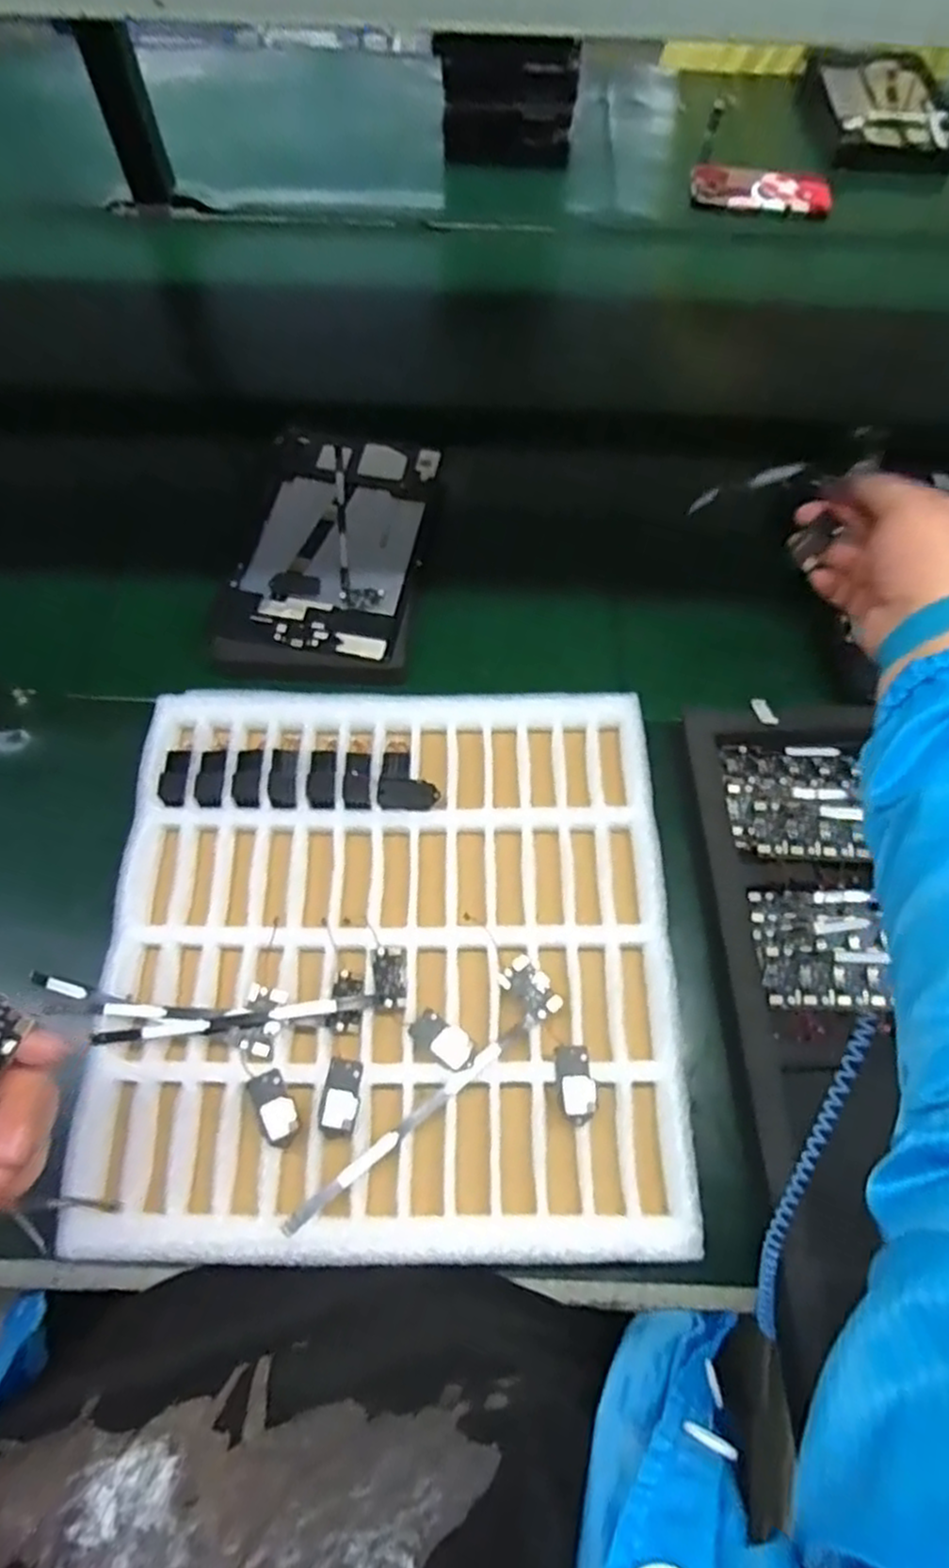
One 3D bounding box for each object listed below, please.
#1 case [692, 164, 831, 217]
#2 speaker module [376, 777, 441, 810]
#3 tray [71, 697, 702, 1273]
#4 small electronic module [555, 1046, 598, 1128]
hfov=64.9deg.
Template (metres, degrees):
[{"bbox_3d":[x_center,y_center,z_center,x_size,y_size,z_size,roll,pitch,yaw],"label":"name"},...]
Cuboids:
[{"bbox_3d":[0.347,-0.721,0.906,0.166,0.013,0.062,16,80,9],"label":"case"},{"bbox_3d":[-0.044,0.006,0.498,0.041,0.008,0.022,3,66,-2],"label":"speaker module"},{"bbox_3d":[-0.052,0.098,0.475,0.331,0.064,0.330,2,67,-3],"label":"tray"},{"bbox_3d":[0.057,0.170,0.421,0.020,0.012,0.042,-6,67,-6],"label":"small electronic module"}]

